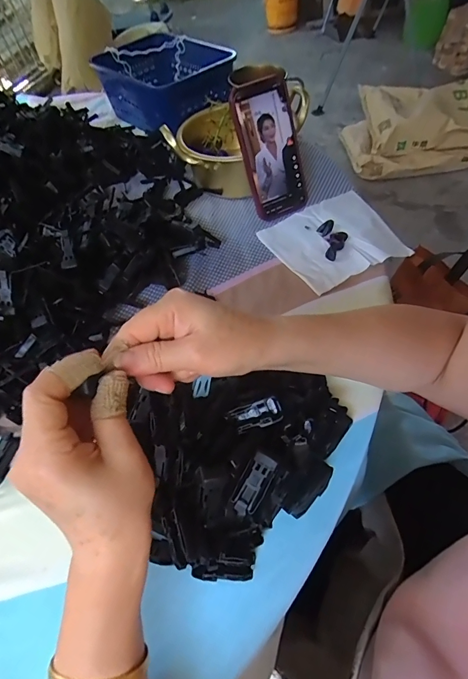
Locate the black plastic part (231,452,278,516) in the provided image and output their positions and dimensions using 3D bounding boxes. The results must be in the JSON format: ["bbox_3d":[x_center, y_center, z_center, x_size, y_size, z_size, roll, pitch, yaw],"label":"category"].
[{"bbox_3d":[0.014,0.107,0.278,0.021,0.007,0.045,28,84,22],"label":"black plastic part"}]

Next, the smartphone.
[{"bbox_3d":[0.047,-0.241,0.483,0.076,0.156,0.016,-26,29,-12],"label":"smartphone"}]

